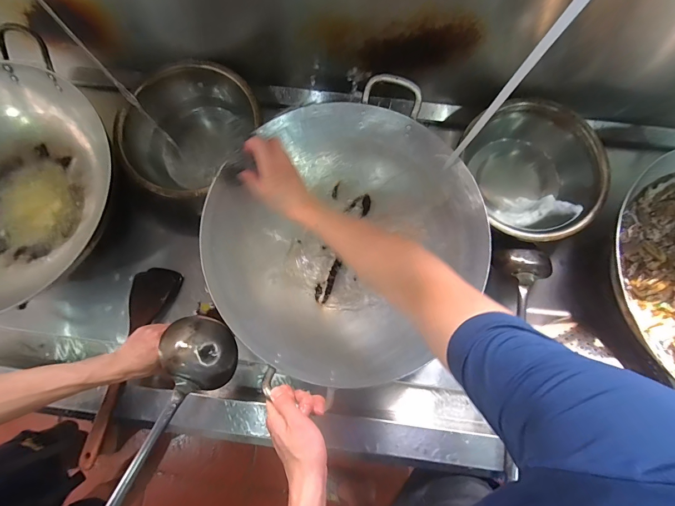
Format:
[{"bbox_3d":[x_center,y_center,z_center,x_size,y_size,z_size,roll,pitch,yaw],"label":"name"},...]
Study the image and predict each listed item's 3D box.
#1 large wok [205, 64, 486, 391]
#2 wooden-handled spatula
[{"bbox_3d":[0.012,-0.032,0.646,0.488,0.155,0.436,-43,81,-9],"label":"large wok"},{"bbox_3d":[-0.412,0.203,0.675,0.094,0.022,0.372,8,65,2],"label":"wooden-handled spatula"}]

